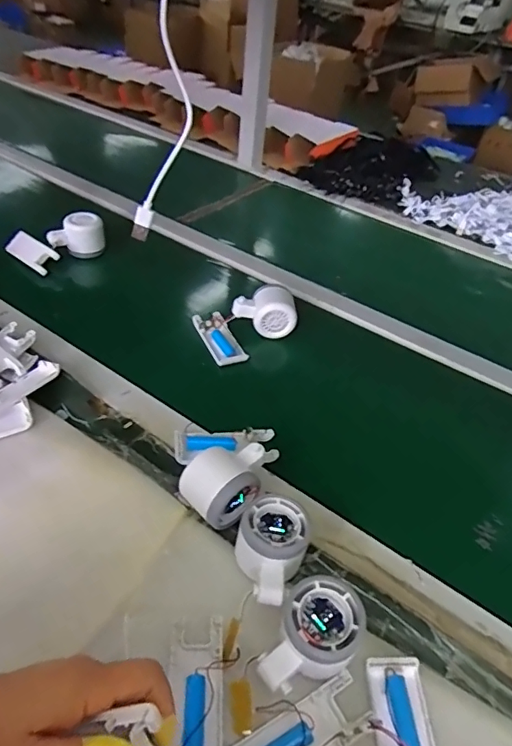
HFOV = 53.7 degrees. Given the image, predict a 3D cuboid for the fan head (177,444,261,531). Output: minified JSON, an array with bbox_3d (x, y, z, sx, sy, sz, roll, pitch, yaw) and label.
[{"bbox_3d":[-0.034,0.101,0.463,0.059,0.050,0.057,-23,50,-29],"label":"fan head"}]

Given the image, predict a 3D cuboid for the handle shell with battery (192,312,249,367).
[{"bbox_3d":[-0.049,-0.046,0.669,0.042,0.023,0.098,-14,46,-22],"label":"handle shell with battery"}]

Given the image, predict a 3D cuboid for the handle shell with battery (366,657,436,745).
[{"bbox_3d":[0.103,0.250,0.344,0.043,0.017,0.103,3,42,-5],"label":"handle shell with battery"}]

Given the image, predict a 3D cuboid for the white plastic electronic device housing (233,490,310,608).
[{"bbox_3d":[0.009,0.149,0.425,0.058,0.049,0.082,23,45,17],"label":"white plastic electronic device housing"}]

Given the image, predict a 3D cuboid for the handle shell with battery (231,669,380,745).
[{"bbox_3d":[0.031,0.246,0.341,0.102,0.021,0.039,-17,48,-24],"label":"handle shell with battery"}]

